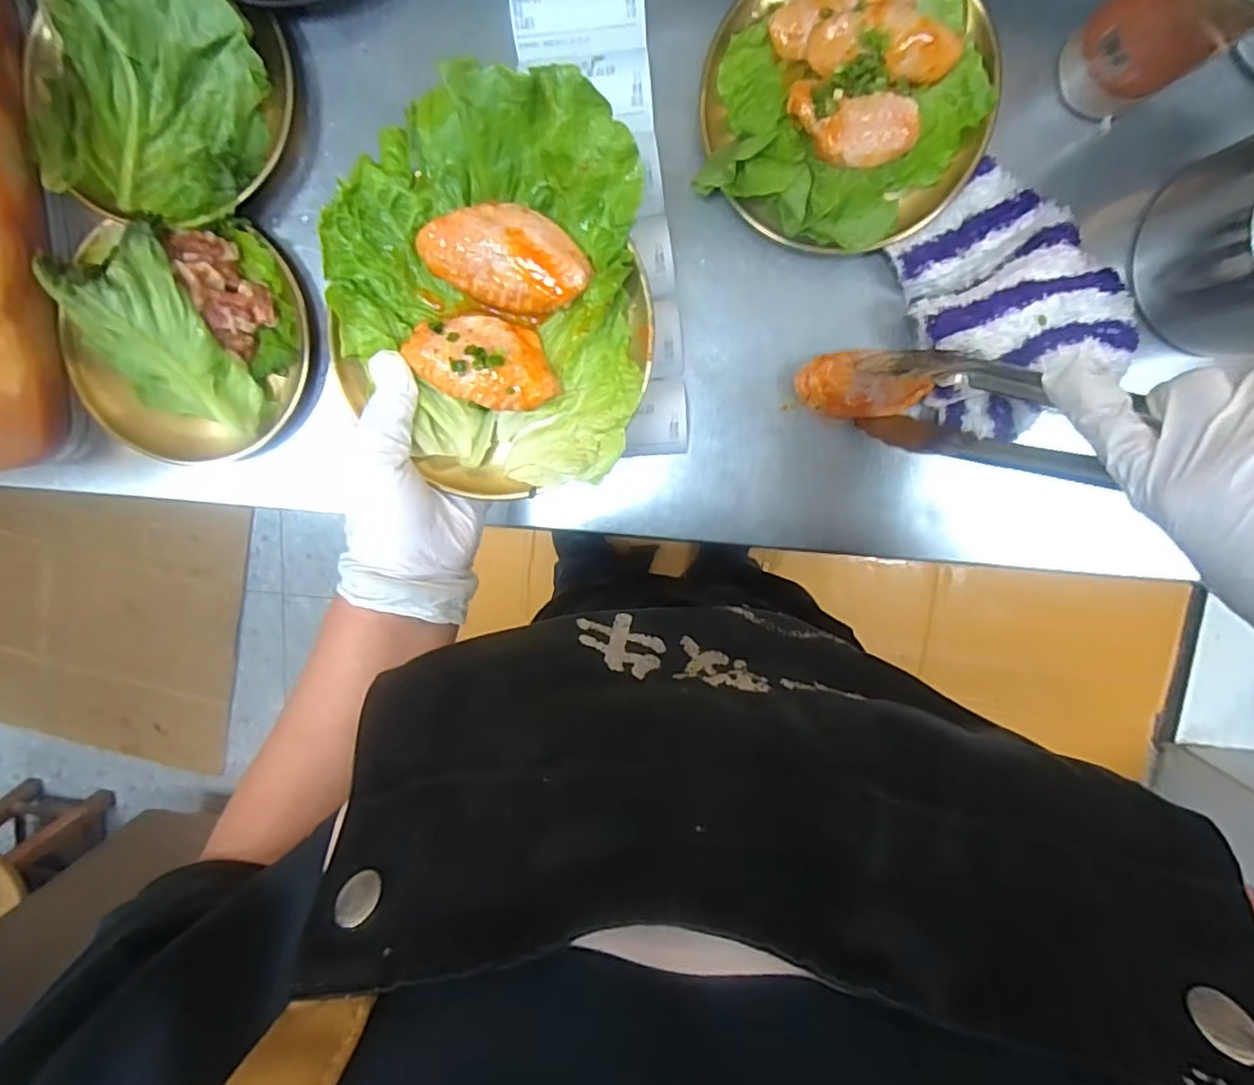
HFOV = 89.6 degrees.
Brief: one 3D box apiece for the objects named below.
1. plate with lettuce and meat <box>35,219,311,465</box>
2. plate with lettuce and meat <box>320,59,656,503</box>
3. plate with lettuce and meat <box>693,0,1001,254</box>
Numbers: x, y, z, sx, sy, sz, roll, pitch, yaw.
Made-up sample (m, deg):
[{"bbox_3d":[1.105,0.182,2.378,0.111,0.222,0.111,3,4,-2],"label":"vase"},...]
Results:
[{"bbox_3d":[-0.292,-0.127,0.402,0.151,0.052,0.143,0,97,2],"label":"plate with lettuce and meat"},{"bbox_3d":[-0.068,-0.118,0.313,0.156,0.050,0.184,5,97,1],"label":"plate with lettuce and meat"},{"bbox_3d":[0.128,-0.257,0.361,0.161,0.034,0.156,0,97,2],"label":"plate with lettuce and meat"}]

